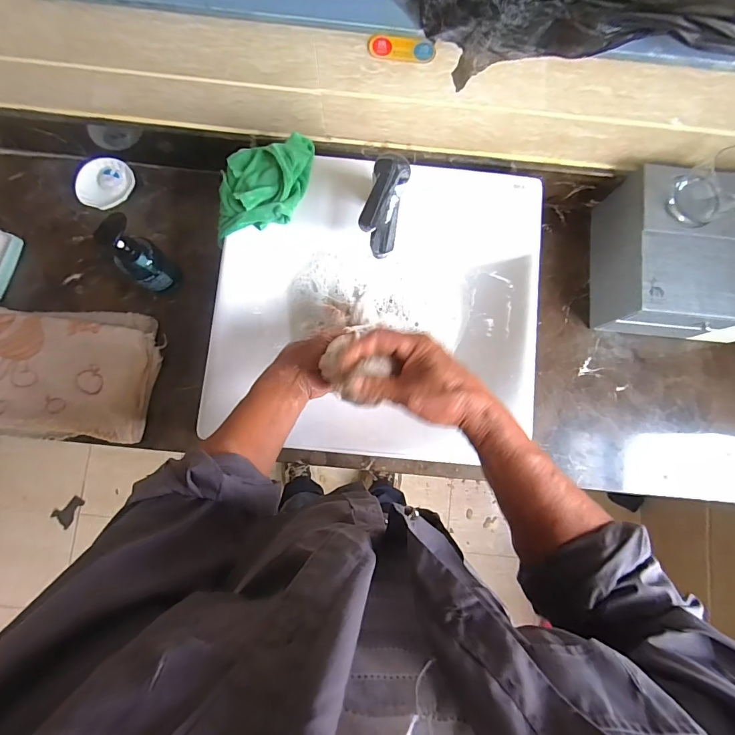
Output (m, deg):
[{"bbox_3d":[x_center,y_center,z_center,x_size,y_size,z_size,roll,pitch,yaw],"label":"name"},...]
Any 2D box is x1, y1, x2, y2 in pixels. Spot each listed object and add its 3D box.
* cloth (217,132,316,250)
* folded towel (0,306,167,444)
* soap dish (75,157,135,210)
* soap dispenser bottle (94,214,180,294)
[{"bbox_3d":[-0.157,-0.275,0.609,0.162,0.048,0.127,-9,84,-3],"label":"cloth"},{"bbox_3d":[-0.587,0.007,0.717,0.425,0.053,0.228,4,83,-1],"label":"folded towel"},{"bbox_3d":[-0.508,-0.351,0.779,0.107,0.027,0.099,0,83,-1],"label":"soap dish"},{"bbox_3d":[-0.373,-0.175,0.679,0.060,0.182,0.068,43,84,3],"label":"soap dispenser bottle"}]

